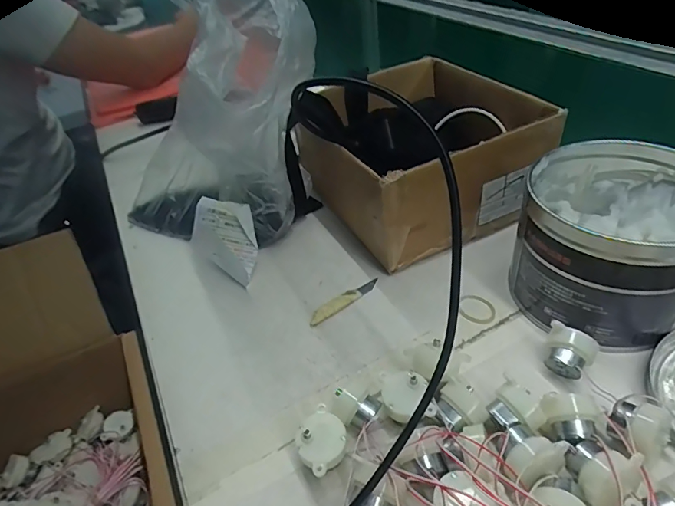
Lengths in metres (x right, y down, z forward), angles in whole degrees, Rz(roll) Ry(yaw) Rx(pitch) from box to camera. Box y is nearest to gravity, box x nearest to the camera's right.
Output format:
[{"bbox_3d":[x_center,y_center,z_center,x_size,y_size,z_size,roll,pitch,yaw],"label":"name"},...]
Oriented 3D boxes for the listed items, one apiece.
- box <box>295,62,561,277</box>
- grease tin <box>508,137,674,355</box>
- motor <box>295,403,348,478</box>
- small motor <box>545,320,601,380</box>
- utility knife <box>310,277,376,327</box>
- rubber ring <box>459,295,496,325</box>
[{"bbox_3d":[0.079,-0.102,0.468,0.185,0.112,0.205,-23,42,-15],"label":"box"},{"bbox_3d":[0.204,-0.012,0.338,0.120,0.107,0.127,-6,41,5],"label":"grease tin"},{"bbox_3d":[-0.009,0.123,0.285,0.031,0.028,0.033,29,53,36],"label":"motor"},{"bbox_3d":[0.161,0.071,0.310,0.031,0.032,0.026,18,48,29],"label":"small motor"},{"bbox_3d":[0.006,0.041,0.392,0.074,0.006,0.013,-34,46,-26],"label":"utility knife"},{"bbox_3d":[0.115,0.046,0.365,0.028,0.004,0.030,1,43,-1],"label":"rubber ring"}]

